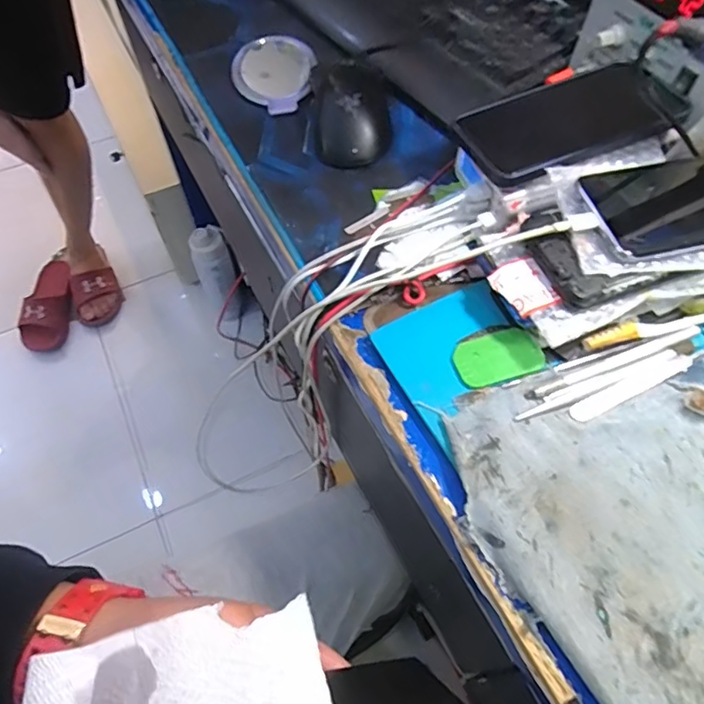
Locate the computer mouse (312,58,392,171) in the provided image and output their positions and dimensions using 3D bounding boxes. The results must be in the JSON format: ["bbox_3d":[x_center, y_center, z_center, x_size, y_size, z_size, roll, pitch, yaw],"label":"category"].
[{"bbox_3d":[-0.001,-0.216,0.492,0.069,0.039,0.114,-5,58,-3],"label":"computer mouse"}]

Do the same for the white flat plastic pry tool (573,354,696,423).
[{"bbox_3d":[0.177,0.022,0.352,0.087,0.005,0.013,-22,61,-13],"label":"white flat plastic pry tool"}]

